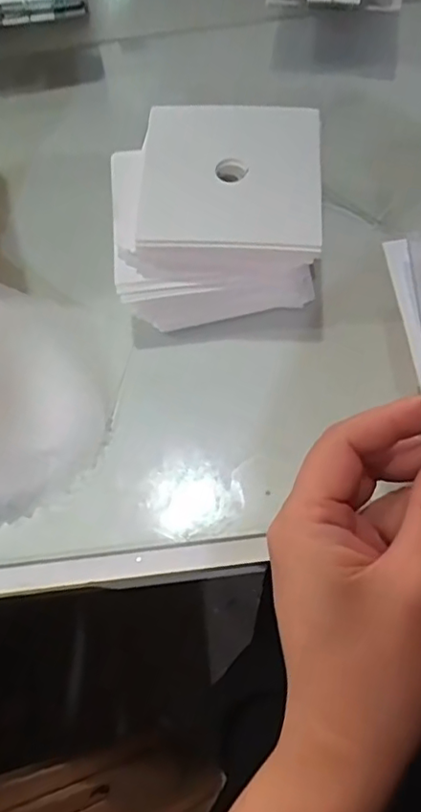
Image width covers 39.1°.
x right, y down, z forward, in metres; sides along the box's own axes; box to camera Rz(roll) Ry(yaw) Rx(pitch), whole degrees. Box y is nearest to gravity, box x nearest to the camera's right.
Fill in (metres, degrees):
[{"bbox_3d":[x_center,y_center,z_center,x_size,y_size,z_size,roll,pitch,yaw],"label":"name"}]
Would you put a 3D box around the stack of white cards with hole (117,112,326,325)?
[{"bbox_3d":[0.003,-0.109,0.347,0.117,0.070,0.109,-1,67,2],"label":"stack of white cards with hole"}]

